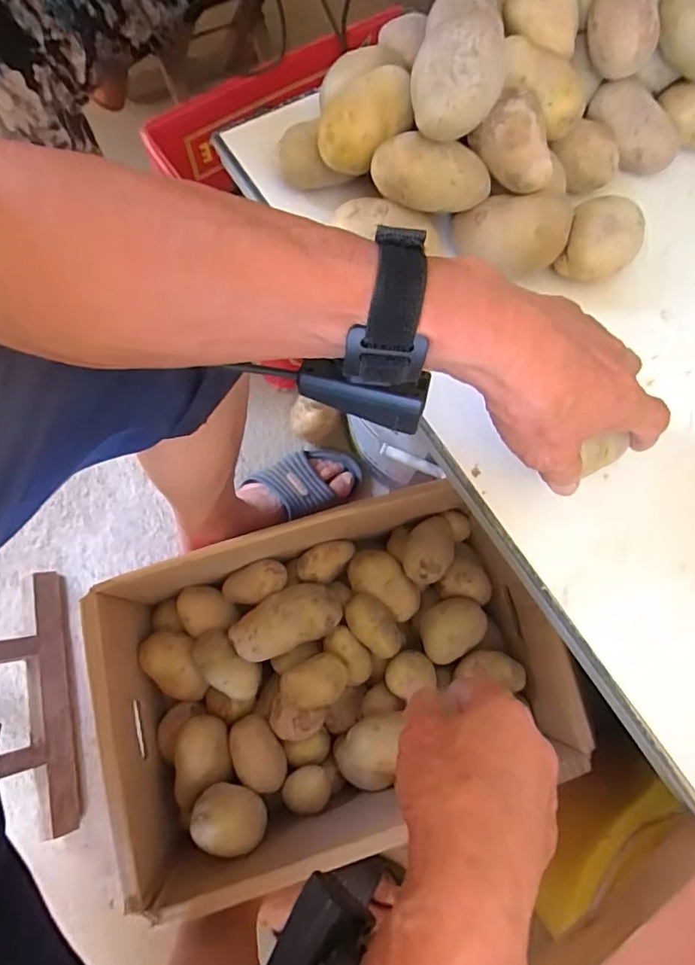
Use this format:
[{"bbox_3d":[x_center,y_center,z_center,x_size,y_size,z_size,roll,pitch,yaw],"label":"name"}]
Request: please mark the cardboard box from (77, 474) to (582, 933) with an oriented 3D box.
[{"bbox_3d":[-0.014,0.184,0.552,0.409,0.154,0.271,-16,76,-6],"label":"cardboard box"}]

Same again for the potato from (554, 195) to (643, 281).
[{"bbox_3d":[0.184,-0.172,0.404,0.051,0.048,0.053,0,75,-2],"label":"potato"}]

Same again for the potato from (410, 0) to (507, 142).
[{"bbox_3d":[0.070,-0.256,0.339,0.053,0.045,0.075,14,114,-2],"label":"potato"}]

